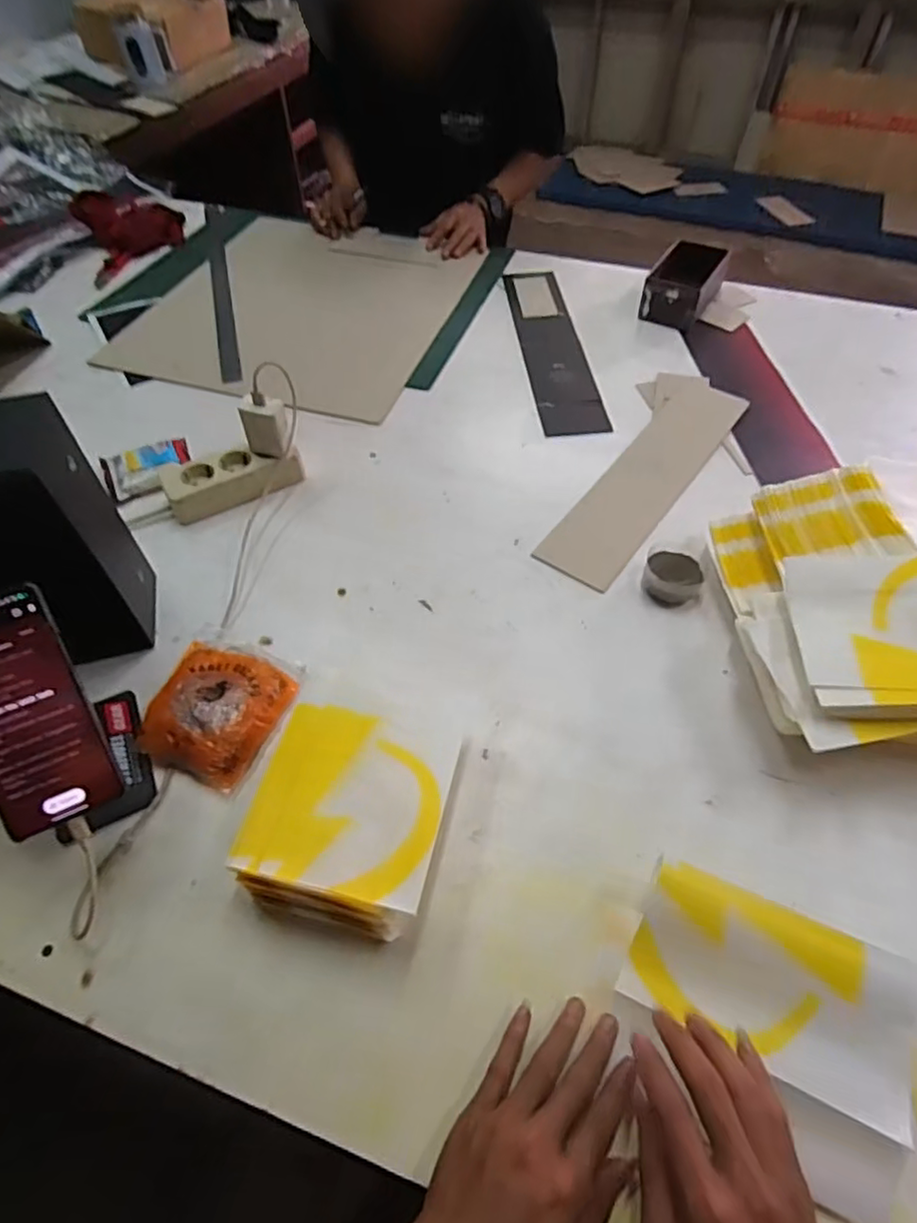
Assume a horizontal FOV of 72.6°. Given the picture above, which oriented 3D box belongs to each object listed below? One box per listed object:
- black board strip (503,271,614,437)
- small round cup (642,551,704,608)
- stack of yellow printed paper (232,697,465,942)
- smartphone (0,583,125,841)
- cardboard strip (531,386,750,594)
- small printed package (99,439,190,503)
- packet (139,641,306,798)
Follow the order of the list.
[{"bbox_3d":[0.140,-0.404,0.939,0.090,0.005,0.427,-4,53,-3],"label":"black board strip"},{"bbox_3d":[0.219,-0.034,0.641,0.060,0.034,0.050,-19,56,-13],"label":"small round cup"},{"bbox_3d":[-0.079,0.152,0.480,0.141,0.066,0.156,11,53,9],"label":"stack of yellow printed paper"},{"bbox_3d":[-0.295,0.068,0.426,0.074,0.016,0.161,-21,100,-24],"label":"smartphone"},{"bbox_3d":[0.237,-0.170,0.761,0.091,0.004,0.398,30,59,22],"label":"cardboard strip"},{"bbox_3d":[-0.375,-0.176,0.755,0.101,0.014,0.074,-25,60,-19],"label":"small printed package"},{"bbox_3d":[-0.215,0.082,0.559,0.112,0.034,0.130,17,55,13],"label":"packet"}]

